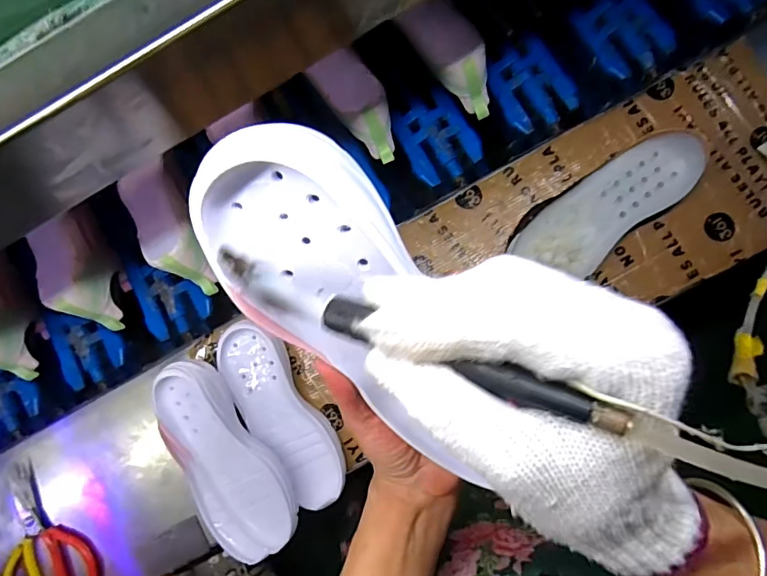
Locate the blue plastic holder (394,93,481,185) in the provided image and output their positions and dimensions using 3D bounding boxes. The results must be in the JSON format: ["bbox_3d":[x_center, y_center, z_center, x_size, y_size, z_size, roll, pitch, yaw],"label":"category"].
[{"bbox_3d":[0.072,-0.194,0.630,0.089,0.022,0.104,-24,82,3],"label":"blue plastic holder"}]

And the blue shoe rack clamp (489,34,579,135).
[{"bbox_3d":[0.189,-0.261,0.618,0.088,0.014,0.110,-28,82,2],"label":"blue shoe rack clamp"}]

